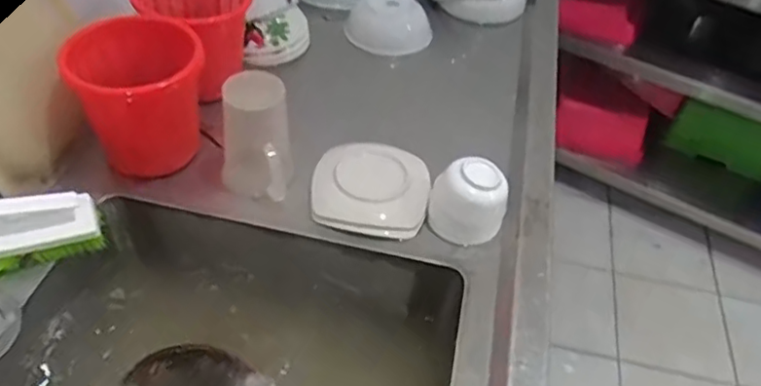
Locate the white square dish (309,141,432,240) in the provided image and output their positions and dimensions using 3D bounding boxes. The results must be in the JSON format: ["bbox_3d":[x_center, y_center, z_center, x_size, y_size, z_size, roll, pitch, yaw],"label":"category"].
[{"bbox_3d":[-0.011,-0.011,0.830,0.146,0.045,0.133,12,44,6],"label":"white square dish"}]

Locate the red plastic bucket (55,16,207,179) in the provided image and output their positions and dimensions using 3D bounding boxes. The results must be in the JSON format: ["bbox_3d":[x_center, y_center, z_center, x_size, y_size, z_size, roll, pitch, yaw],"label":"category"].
[{"bbox_3d":[-0.300,-0.122,0.819,0.145,0.145,0.141,4,43,-3],"label":"red plastic bucket"}]

